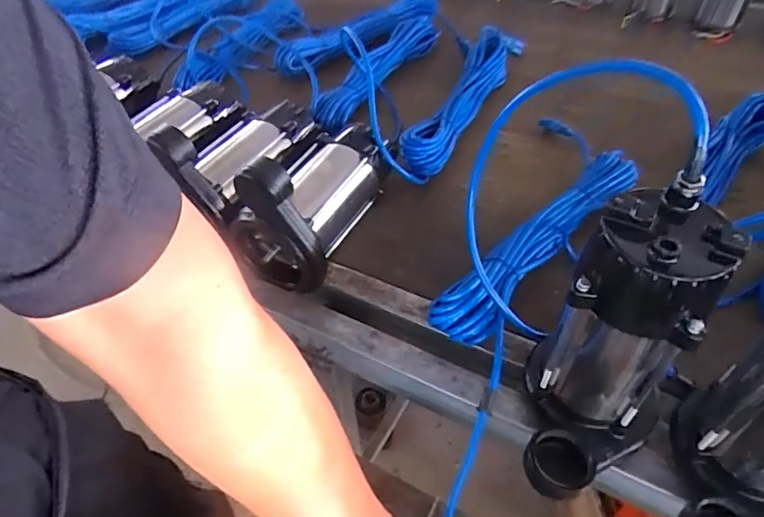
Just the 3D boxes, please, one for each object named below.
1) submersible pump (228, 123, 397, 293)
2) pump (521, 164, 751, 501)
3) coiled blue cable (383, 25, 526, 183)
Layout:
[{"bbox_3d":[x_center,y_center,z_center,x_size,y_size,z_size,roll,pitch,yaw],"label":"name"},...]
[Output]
[{"bbox_3d":[-0.070,-0.098,0.625,0.100,0.154,0.229,18,52,18],"label":"submersible pump"},{"bbox_3d":[0.171,0.076,0.395,0.108,0.227,0.141,32,57,28],"label":"pump"},{"bbox_3d":[0.124,-0.256,0.810,0.108,0.050,0.422,15,51,16],"label":"coiled blue cable"}]

